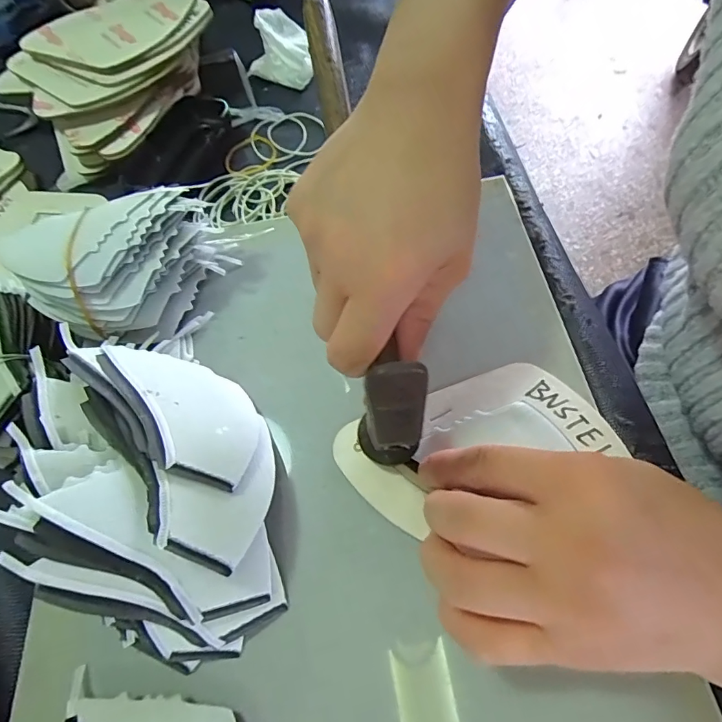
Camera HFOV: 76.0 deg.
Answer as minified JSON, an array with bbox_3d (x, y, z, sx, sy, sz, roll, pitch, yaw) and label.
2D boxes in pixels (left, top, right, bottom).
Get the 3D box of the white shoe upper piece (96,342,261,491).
[{"bbox_3d":[-0.084,0.024,0.233,0.096,0.012,0.060,44,29,28],"label":"white shoe upper piece"}]

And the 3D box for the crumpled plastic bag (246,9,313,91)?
[{"bbox_3d":[-0.076,-0.300,0.435,0.061,0.035,0.088,-8,61,2],"label":"crumpled plastic bag"}]

